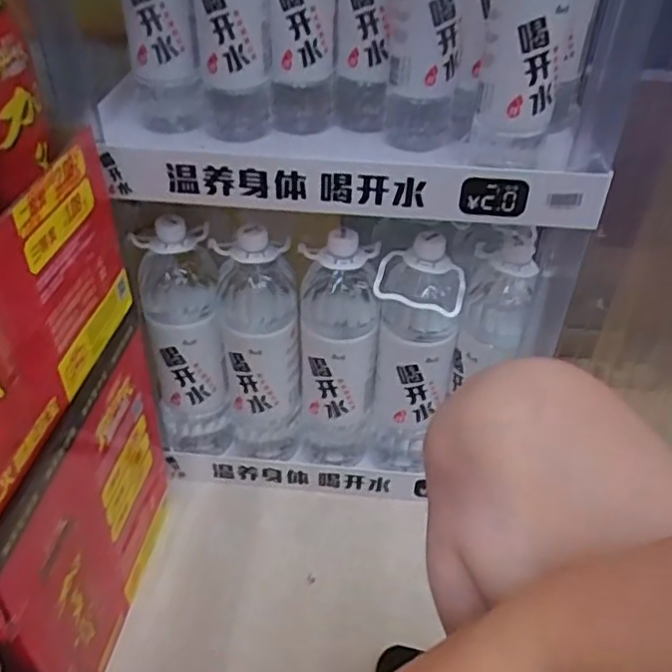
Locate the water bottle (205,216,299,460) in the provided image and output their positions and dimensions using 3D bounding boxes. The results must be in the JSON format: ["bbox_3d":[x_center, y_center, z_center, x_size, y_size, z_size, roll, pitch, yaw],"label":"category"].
[{"bbox_3d":[-0.086,0.019,0.756,0.087,0.305,0.080,-3,40,-7],"label":"water bottle"}]

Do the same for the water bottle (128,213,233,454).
[{"bbox_3d":[-0.172,0.009,0.772,0.081,0.305,0.086,-3,40,-7],"label":"water bottle"}]

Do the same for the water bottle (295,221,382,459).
[{"bbox_3d":[0.001,0.018,0.768,0.089,0.310,0.103,4,40,2],"label":"water bottle"}]

